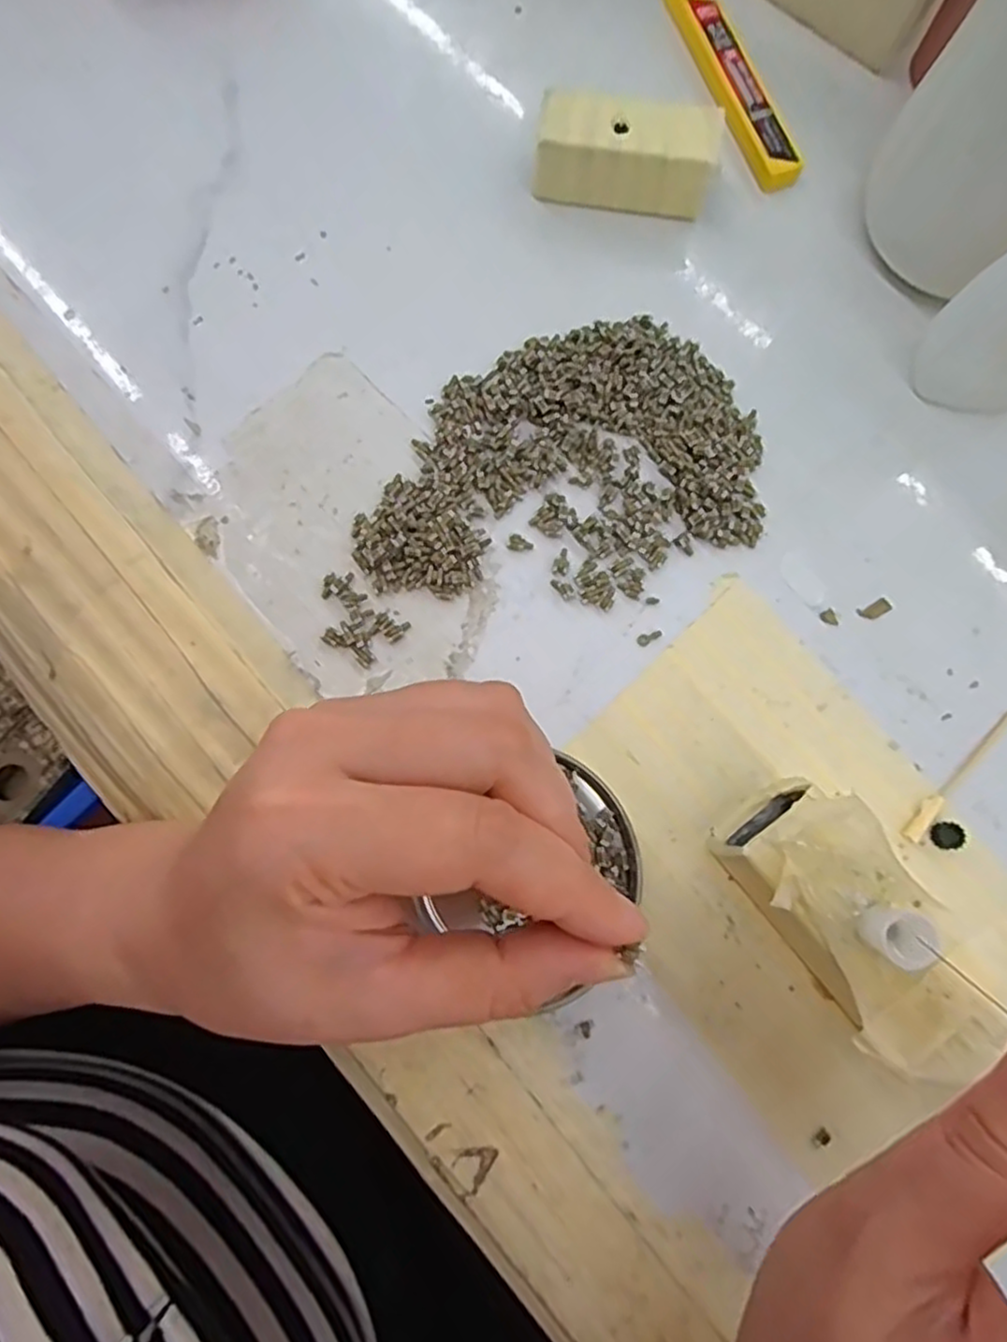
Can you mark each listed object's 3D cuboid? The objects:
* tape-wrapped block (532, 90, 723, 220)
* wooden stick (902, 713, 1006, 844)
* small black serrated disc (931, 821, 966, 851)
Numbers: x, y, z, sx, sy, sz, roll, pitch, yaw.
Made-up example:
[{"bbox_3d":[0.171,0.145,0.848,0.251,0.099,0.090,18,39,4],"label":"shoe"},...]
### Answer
[{"bbox_3d":[0.045,-0.190,0.268,0.064,0.024,0.026,5,79,1],"label":"tape-wrapped block"},{"bbox_3d":[0.151,0.033,0.239,0.059,0.004,0.006,-44,82,-8],"label":"wooden stick"},{"bbox_3d":[0.143,0.053,0.233,0.010,0.005,0.009,1,79,0],"label":"small black serrated disc"}]

